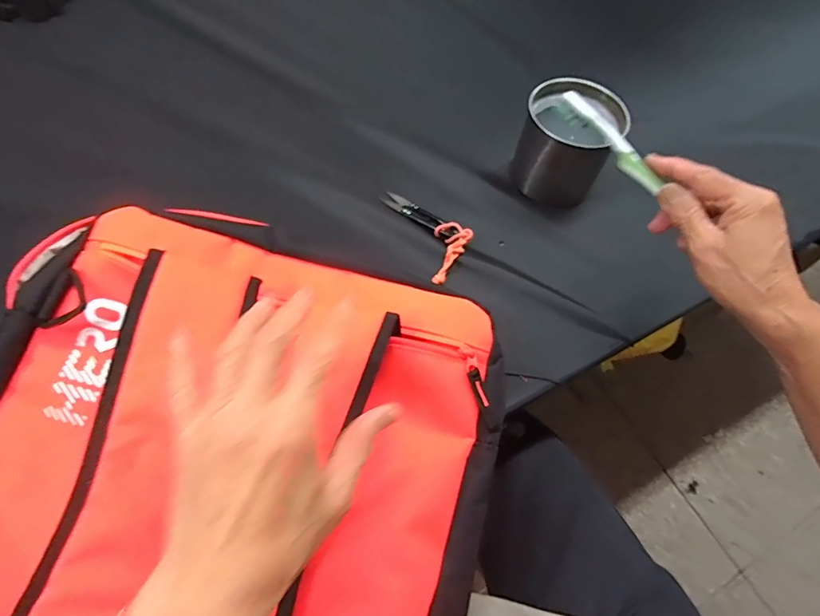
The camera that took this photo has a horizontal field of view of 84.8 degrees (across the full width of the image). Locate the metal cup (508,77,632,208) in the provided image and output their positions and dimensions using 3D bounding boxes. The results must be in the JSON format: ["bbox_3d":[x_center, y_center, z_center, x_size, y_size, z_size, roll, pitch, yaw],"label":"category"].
[{"bbox_3d":[0.172,-0.181,0.500,0.095,0.095,0.100,2,62,-3],"label":"metal cup"}]

